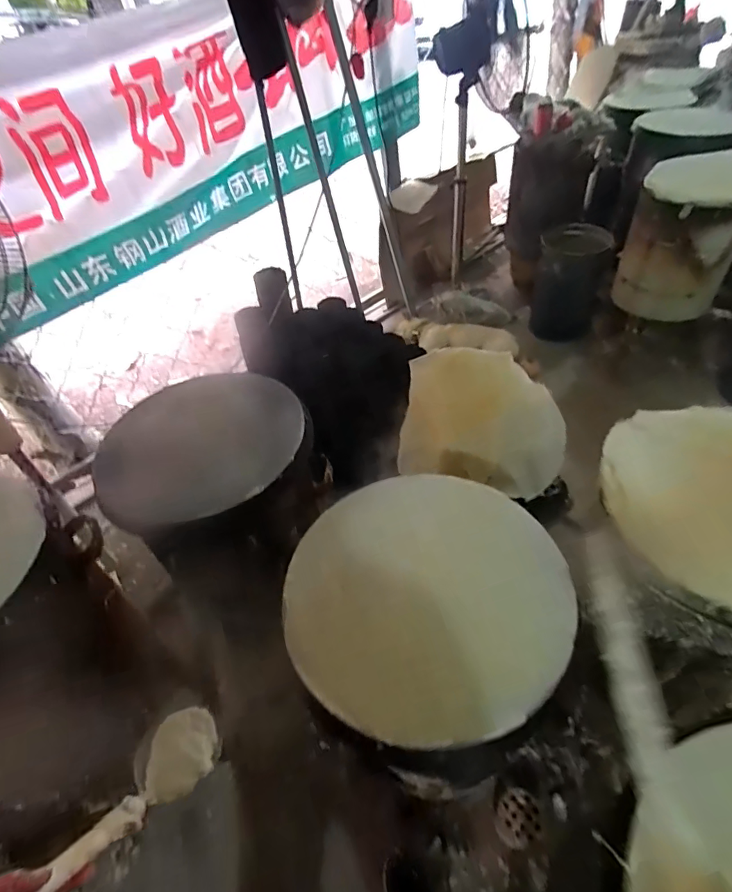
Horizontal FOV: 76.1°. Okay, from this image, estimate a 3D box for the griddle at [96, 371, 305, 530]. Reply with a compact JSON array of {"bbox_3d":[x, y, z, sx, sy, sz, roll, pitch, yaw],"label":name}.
[{"bbox_3d":[-0.318,-0.021,0.917,0.371,0.039,0.400,-2,50,2],"label":"griddle"}]

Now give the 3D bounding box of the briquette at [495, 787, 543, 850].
[{"bbox_3d":[0.330,0.817,1.024,0.089,0.081,0.095,-2,46,2],"label":"briquette"}]

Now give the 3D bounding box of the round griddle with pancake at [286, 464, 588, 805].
[{"bbox_3d":[0.085,0.210,0.654,0.377,0.070,0.378,-2,50,2],"label":"round griddle with pancake"}]

